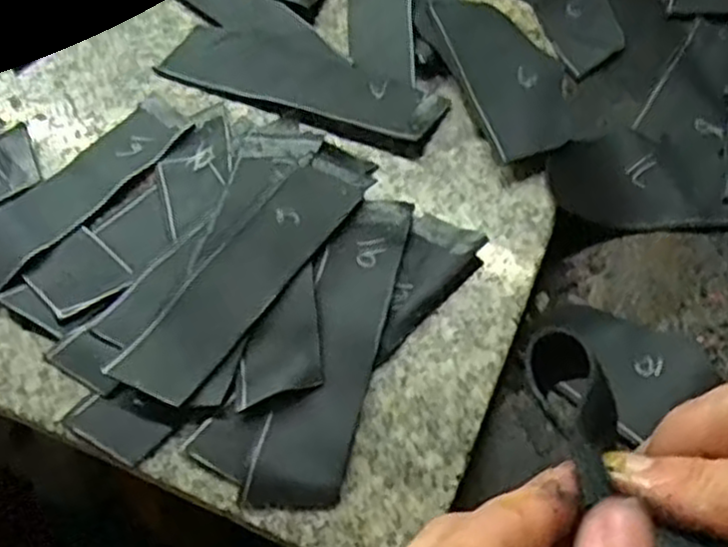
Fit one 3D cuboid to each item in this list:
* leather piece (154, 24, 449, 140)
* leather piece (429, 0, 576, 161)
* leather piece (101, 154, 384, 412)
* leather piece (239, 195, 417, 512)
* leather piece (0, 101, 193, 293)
[{"bbox_3d":[-0.028,-0.084,0.335,0.123,0.004,0.034,19,64,14],"label":"leather piece"},{"bbox_3d":[0.062,-0.087,0.332,0.043,0.009,0.091,-16,62,-6],"label":"leather piece"},{"bbox_3d":[-0.039,-0.002,0.284,0.030,0.005,0.120,38,70,12],"label":"leather piece"},{"bbox_3d":[-0.008,0.024,0.273,0.029,0.005,0.118,12,63,9],"label":"leather piece"},{"bbox_3d":[-0.121,-0.031,0.312,0.033,0.004,0.111,34,69,25],"label":"leather piece"}]

